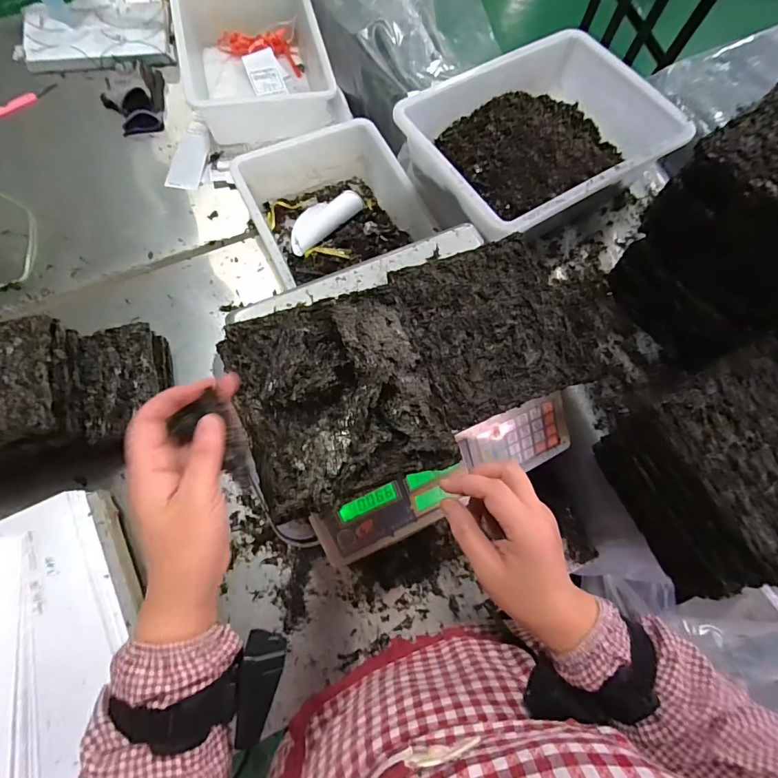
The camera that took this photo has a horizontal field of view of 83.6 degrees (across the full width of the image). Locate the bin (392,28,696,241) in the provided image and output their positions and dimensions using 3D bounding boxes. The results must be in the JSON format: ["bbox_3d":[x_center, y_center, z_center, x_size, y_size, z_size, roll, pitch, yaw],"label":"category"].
[{"bbox_3d":[0.228,-0.385,0.672,0.366,0.101,0.290,-30,75,-12],"label":"bin"}]

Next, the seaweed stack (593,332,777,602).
[{"bbox_3d":[0.382,0.086,0.497,0.177,0.141,0.199,-28,75,-11],"label":"seaweed stack"}]

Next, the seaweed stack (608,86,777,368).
[{"bbox_3d":[0.448,-0.195,0.544,0.192,0.249,0.200,-34,76,-13],"label":"seaweed stack"}]

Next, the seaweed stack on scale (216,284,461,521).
[{"bbox_3d":[-0.052,0.000,0.415,0.183,0.038,0.199,-18,73,-9],"label":"seaweed stack on scale"}]

